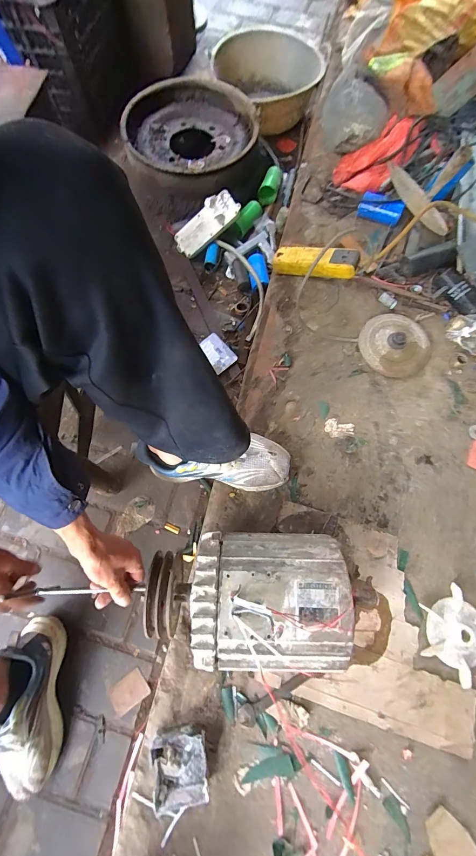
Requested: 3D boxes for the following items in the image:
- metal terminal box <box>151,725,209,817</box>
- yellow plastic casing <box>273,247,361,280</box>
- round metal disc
[{"bbox_3d":[-0.080,0.474,0.443,0.075,0.033,0.087,-11,73,-5],"label":"metal terminal box"},{"bbox_3d":[0.171,-0.376,0.714,0.194,0.040,0.060,20,72,27],"label":"yellow plastic casing"},{"bbox_3d":[0.333,-0.178,0.662,0.143,0.032,0.143,0,73,-2],"label":"round metal disc"}]

